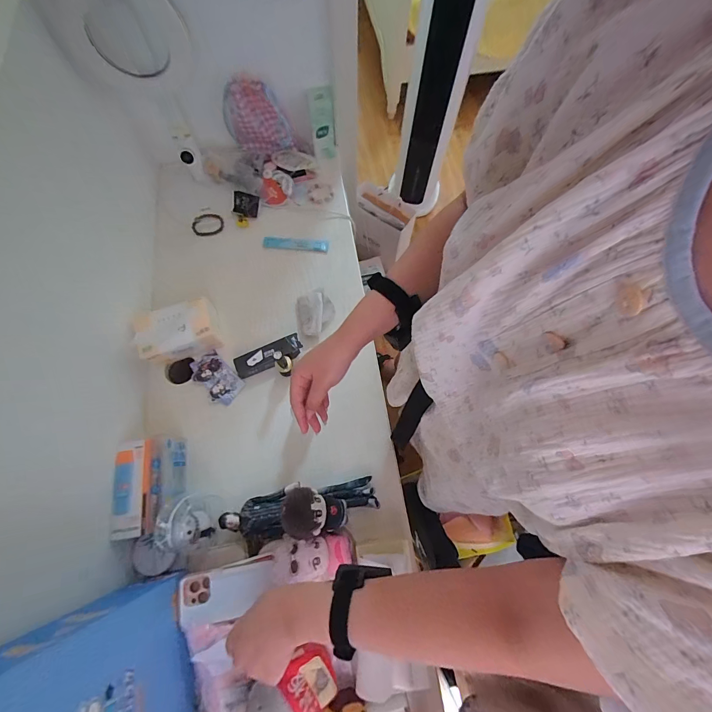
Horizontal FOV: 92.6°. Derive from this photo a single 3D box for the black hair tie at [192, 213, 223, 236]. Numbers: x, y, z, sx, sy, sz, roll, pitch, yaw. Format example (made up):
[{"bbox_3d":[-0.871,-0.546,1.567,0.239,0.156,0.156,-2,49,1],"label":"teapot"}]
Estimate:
[{"bbox_3d":[-0.356,-0.318,0.822,0.079,0.011,0.062,-5,80,5],"label":"black hair tie"}]

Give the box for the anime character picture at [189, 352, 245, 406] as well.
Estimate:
[{"bbox_3d":[-0.288,0.045,0.702,0.116,0.010,0.067,41,75,13],"label":"anime character picture"}]

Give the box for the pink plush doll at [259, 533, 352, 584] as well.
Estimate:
[{"bbox_3d":[-0.082,0.318,0.537,0.148,0.057,0.066,-3,70,-1],"label":"pink plush doll"}]

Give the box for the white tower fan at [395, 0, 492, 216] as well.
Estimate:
[{"bbox_3d":[0.308,-1.000,1.290,0.204,1.118,0.193,20,71,7],"label":"white tower fan"}]

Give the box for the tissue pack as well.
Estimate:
[{"bbox_3d":[-0.351,-0.050,0.684,0.146,0.079,0.094,-19,71,-7],"label":"tissue pack"}]

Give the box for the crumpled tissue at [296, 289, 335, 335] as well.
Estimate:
[{"bbox_3d":[-0.088,-0.095,0.731,0.080,0.021,0.093,-17,71,-6],"label":"crumpled tissue"}]

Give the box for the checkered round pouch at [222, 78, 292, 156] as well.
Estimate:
[{"bbox_3d":[-0.232,-0.551,0.792,0.140,0.158,0.023,-7,70,-3],"label":"checkered round pouch"}]

